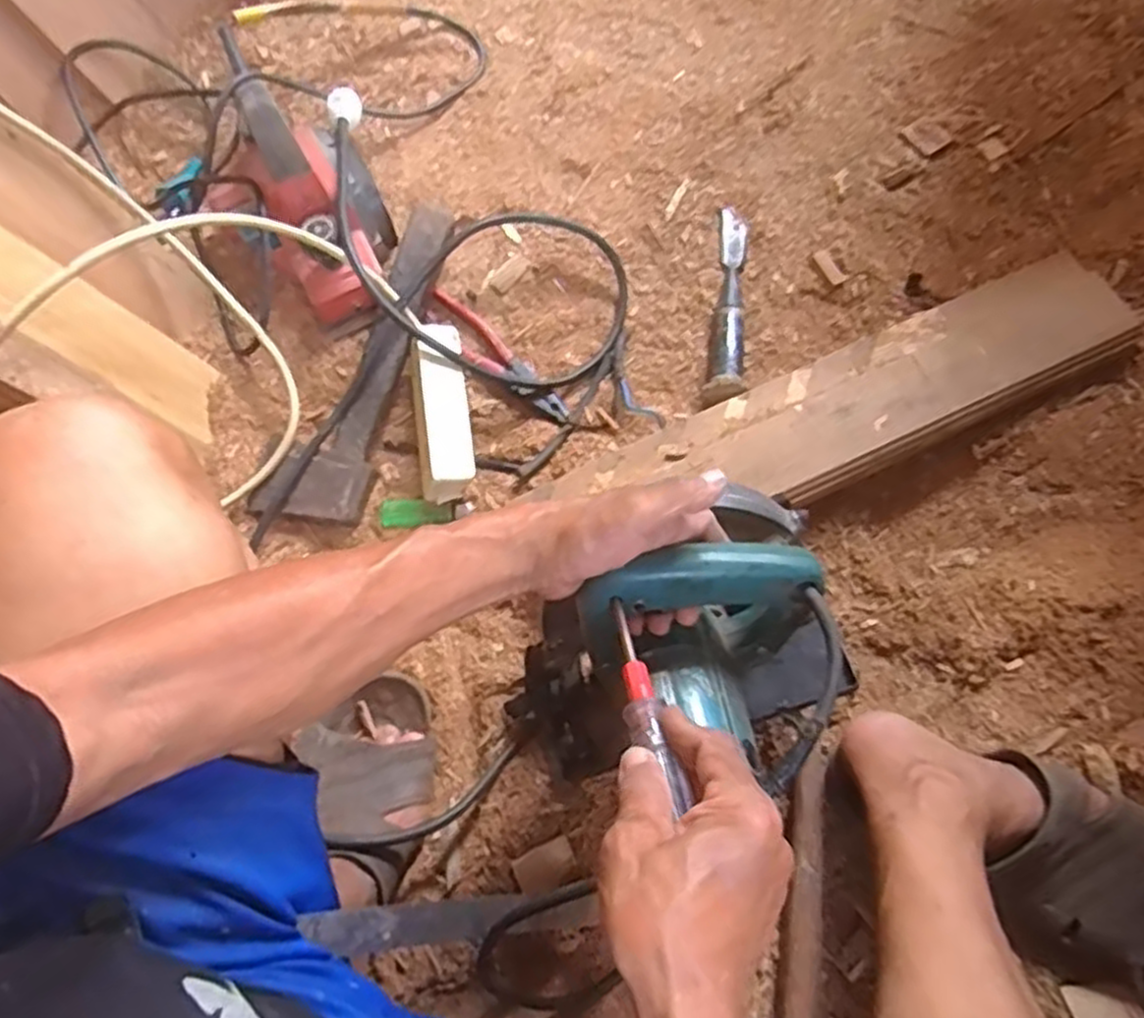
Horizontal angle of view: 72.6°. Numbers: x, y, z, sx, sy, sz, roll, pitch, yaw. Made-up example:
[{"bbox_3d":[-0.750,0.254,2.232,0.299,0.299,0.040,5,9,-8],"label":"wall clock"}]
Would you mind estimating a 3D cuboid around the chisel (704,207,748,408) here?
[{"bbox_3d":[0.159,-0.211,0.781,0.033,0.033,0.244,8,69,3],"label":"chisel"}]

